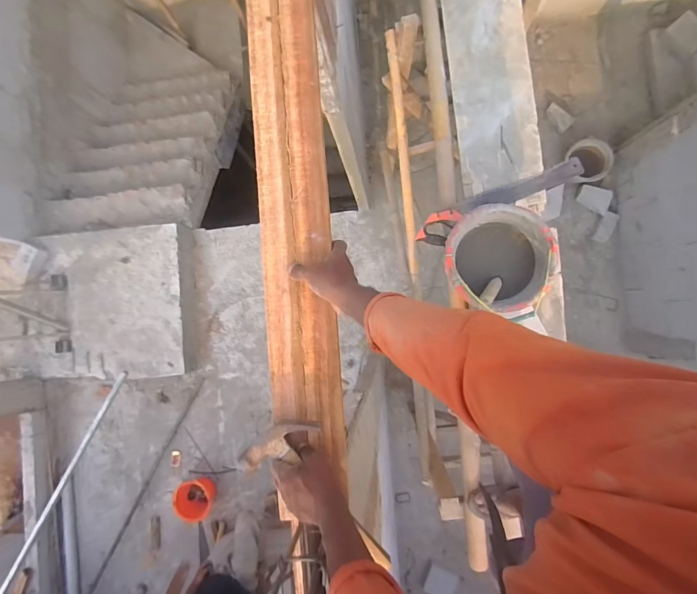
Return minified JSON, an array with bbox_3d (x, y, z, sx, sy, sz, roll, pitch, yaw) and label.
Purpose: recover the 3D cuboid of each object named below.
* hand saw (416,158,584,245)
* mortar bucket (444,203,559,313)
[{"bbox_3d":[0.462,-0.298,1.223,0.527,0.034,0.108,-25,86,5],"label":"hand saw"},{"bbox_3d":[0.416,-0.108,1.119,0.270,0.211,0.278,0,88,7],"label":"mortar bucket"}]

